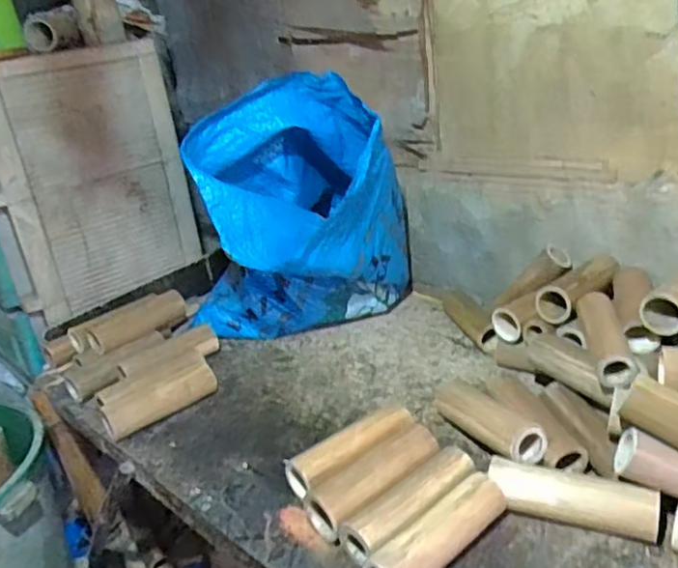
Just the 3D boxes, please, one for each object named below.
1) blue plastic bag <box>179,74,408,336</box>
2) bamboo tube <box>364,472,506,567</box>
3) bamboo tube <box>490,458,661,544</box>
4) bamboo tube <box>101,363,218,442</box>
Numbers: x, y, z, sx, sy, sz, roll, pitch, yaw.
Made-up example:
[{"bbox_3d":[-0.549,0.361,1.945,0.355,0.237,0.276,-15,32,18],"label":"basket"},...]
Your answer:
[{"bbox_3d":[-0.062,-0.095,1.080,0.414,0.456,0.271,-10,21,-7],"label":"blue plastic bag"},{"bbox_3d":[0.107,0.272,0.665,0.173,0.054,0.050,-23,26,-35],"label":"bamboo tube"},{"bbox_3d":[0.262,0.245,0.703,0.176,0.049,0.043,4,24,25],"label":"bamboo tube"},{"bbox_3d":[-0.286,0.190,0.999,0.183,0.062,0.066,-23,26,-36],"label":"bamboo tube"}]

